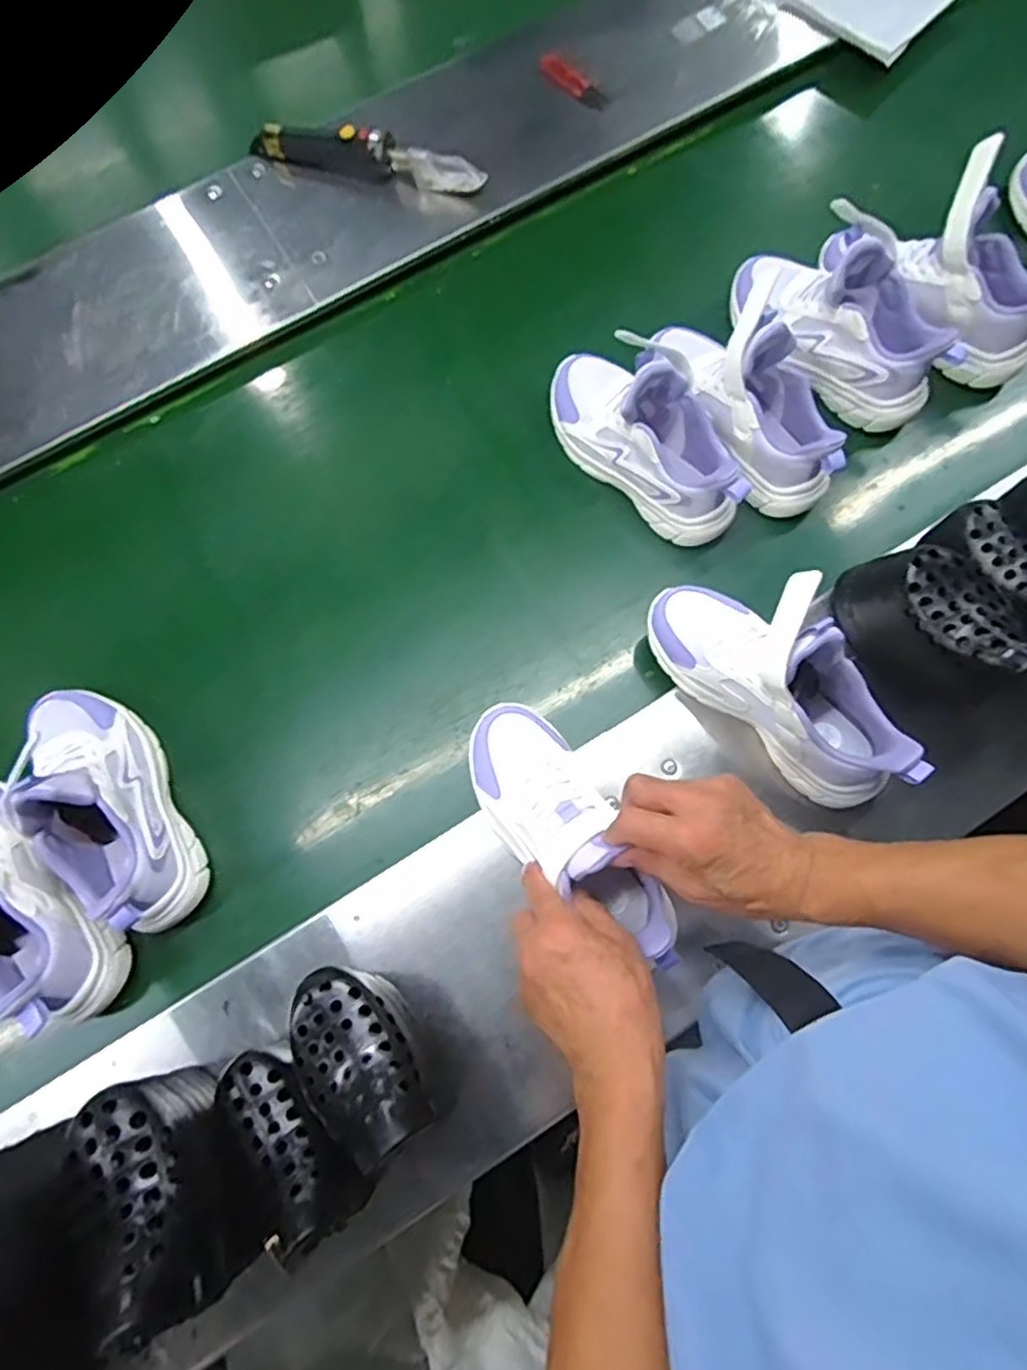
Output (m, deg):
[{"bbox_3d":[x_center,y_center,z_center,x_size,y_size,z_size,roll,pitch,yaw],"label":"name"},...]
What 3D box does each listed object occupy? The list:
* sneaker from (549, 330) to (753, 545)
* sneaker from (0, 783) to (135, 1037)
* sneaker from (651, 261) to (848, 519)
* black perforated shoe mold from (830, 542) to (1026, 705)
[{"bbox_3d":[0.128,-0.244,0.647,0.089,0.126,0.235,-42,78,-11],"label":"sneaker"},{"bbox_3d":[-0.428,0.174,0.528,0.228,0.143,0.083,43,79,12],"label":"sneaker"},{"bbox_3d":[0.229,-0.286,0.629,0.077,0.133,0.228,-33,76,-8],"label":"sneaker"},{"bbox_3d":[0.330,-0.052,0.544,0.071,0.137,0.131,-24,75,-6],"label":"black perforated shoe mold"}]

